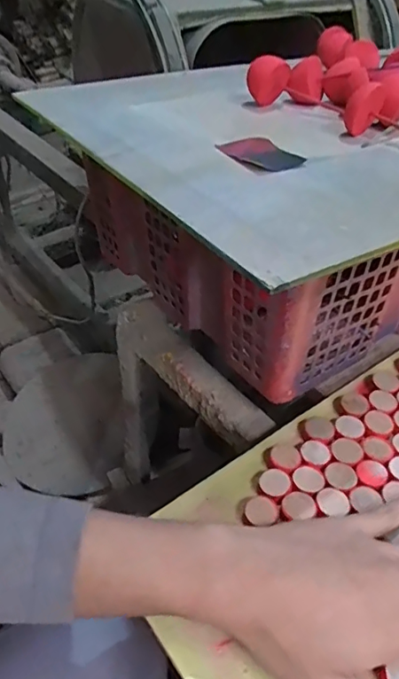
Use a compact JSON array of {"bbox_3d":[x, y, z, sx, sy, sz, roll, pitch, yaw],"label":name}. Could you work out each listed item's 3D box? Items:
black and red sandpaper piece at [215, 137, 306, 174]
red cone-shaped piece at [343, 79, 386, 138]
[{"bbox_3d":[0.045,-0.132,0.362,0.044,0.007,0.072,-13,46,-16],"label":"black and red sandpaper piece"},{"bbox_3d":[0.126,-0.177,0.390,0.025,0.038,0.031,15,45,12],"label":"red cone-shaped piece"}]

